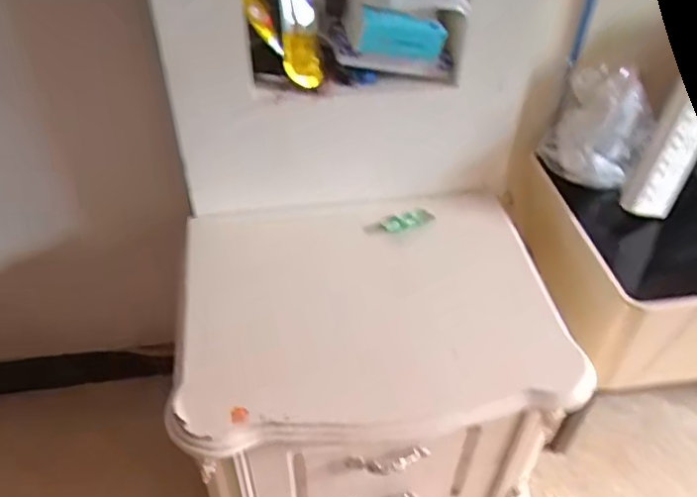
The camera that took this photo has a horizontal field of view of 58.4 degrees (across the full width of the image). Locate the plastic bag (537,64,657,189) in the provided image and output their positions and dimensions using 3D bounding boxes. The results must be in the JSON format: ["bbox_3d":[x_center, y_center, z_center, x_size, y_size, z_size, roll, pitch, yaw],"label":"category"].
[{"bbox_3d":[0.406,-0.186,1.008,0.166,0.159,0.140,21,47,18],"label":"plastic bag"}]

